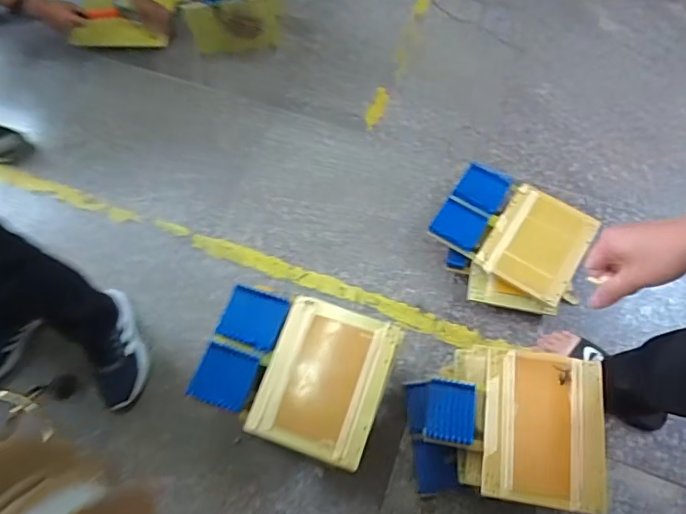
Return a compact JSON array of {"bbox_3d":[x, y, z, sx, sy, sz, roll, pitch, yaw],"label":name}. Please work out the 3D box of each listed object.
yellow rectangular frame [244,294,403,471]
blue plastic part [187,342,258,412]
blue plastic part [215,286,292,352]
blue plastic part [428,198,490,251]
[{"bbox_3d":[-0.031,0.205,0.844,0.203,0.018,0.249,17,69,9],"label":"yellow rectangular frame"},{"bbox_3d":[-0.208,0.209,0.856,0.104,0.017,0.096,16,68,10],"label":"blue plastic part"},{"bbox_3d":[-0.163,0.110,0.897,0.108,0.025,0.096,16,81,1],"label":"blue plastic part"},{"bbox_3d":[0.274,-0.078,1.149,0.111,0.015,0.097,28,70,14],"label":"blue plastic part"}]

